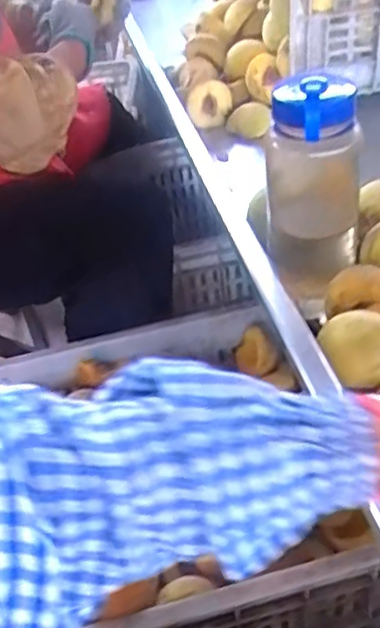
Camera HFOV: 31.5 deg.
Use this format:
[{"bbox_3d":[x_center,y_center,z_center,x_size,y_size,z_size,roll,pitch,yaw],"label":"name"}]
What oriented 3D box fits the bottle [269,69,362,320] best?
[{"bbox_3d":[0.104,-0.099,0.566,0.072,0.192,0.075,-2,40,7],"label":"bottle"}]

